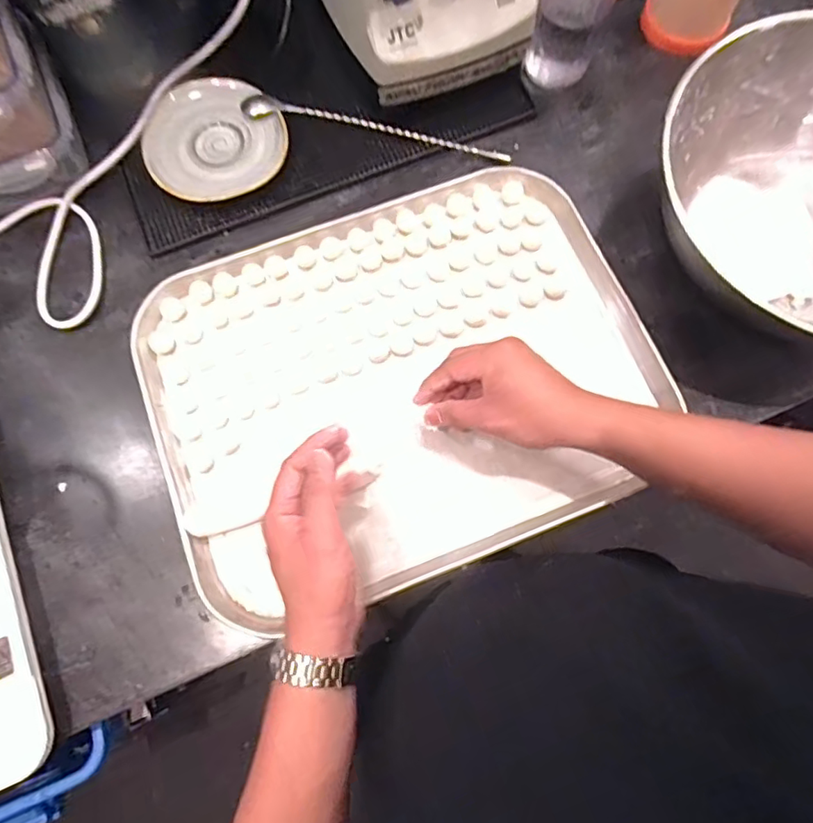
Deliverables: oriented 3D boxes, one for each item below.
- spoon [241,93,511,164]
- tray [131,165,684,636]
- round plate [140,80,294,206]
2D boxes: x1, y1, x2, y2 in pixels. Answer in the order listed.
[{"bbox_3d":[-0.031,-0.306,0.589,0.288,0.027,0.022,8,75,2],"label":"spoon"},{"bbox_3d":[-0.007,-0.033,0.523,0.454,0.025,0.359,-22,76,-6],"label":"tray"},{"bbox_3d":[-0.203,-0.288,0.576,0.145,0.018,0.119,-21,89,-5],"label":"round plate"}]

